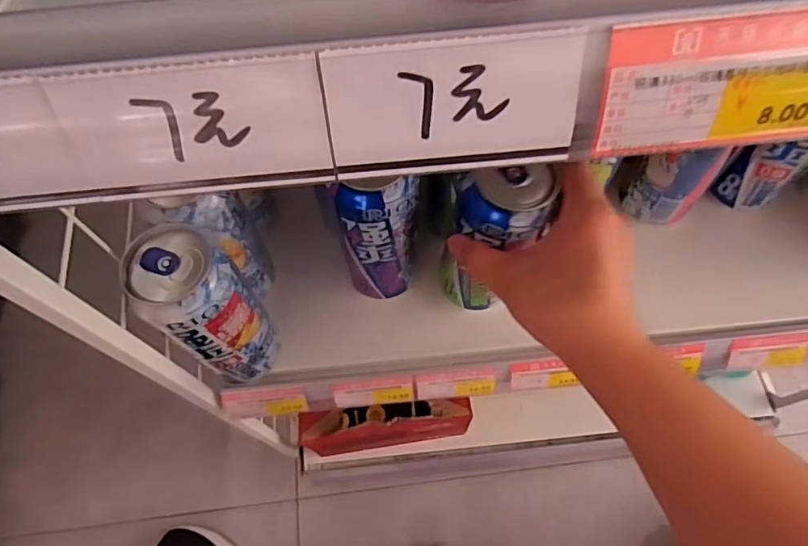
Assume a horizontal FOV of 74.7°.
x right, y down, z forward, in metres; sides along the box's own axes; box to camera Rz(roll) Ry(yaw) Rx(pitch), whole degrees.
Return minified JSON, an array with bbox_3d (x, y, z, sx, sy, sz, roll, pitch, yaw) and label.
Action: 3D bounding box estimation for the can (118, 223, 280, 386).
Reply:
[{"bbox_3d":[-0.135,0.028,0.373,0.055,0.146,0.057,-1,65,1],"label":"can"}]

